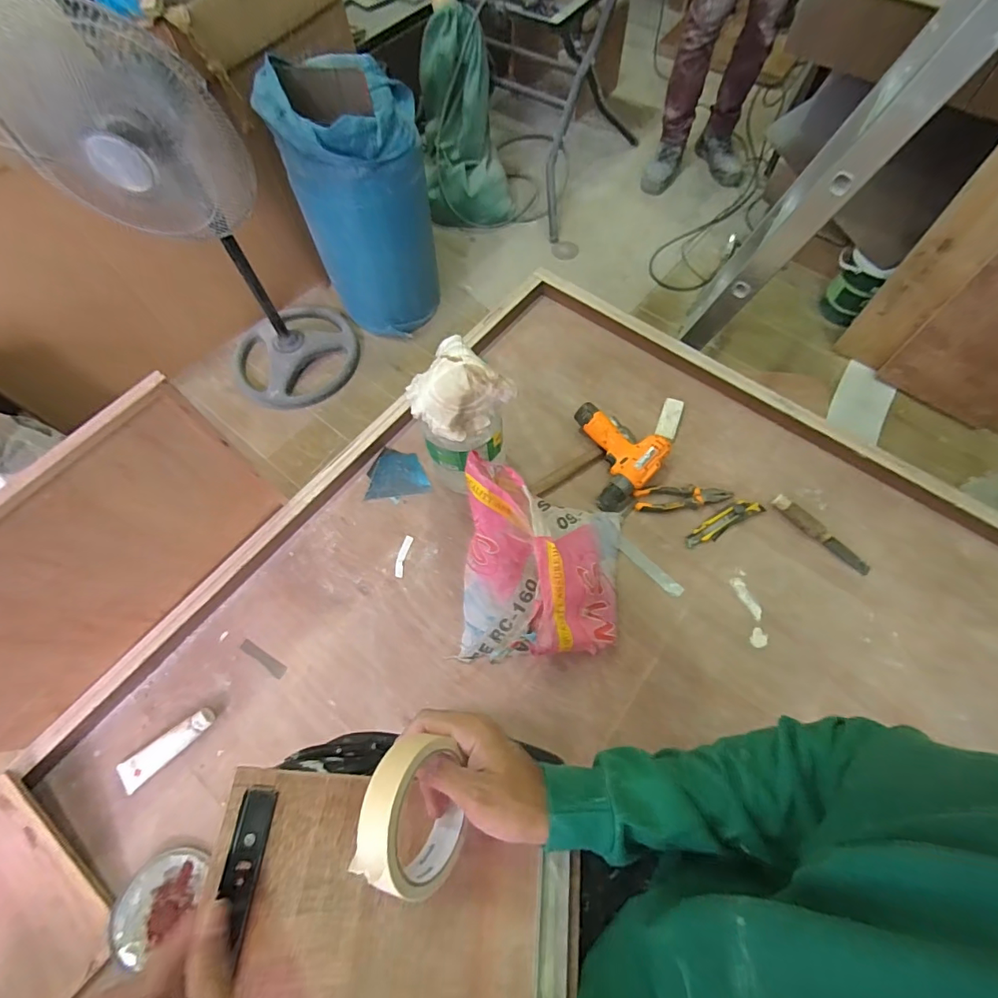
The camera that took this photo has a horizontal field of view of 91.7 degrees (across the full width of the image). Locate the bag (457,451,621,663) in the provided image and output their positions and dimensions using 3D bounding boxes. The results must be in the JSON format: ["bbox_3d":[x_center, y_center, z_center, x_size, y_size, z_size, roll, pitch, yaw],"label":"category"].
[{"bbox_3d":[0.080,0.119,0.849,0.284,0.176,0.303,3,66,3],"label":"bag"}]

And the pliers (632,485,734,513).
[{"bbox_3d":[0.372,-0.005,0.974,0.189,0.021,0.045,-3,66,0],"label":"pliers"}]

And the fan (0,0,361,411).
[{"bbox_3d":[-0.655,-0.599,1.161,0.404,0.860,0.319,-27,68,-10],"label":"fan"}]

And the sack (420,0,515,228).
[{"bbox_3d":[-0.109,-1.179,1.550,0.277,0.534,0.197,1,66,2],"label":"sack"}]

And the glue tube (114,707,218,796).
[{"bbox_3d":[-0.553,0.407,0.805,0.161,0.023,0.047,-41,71,-15],"label":"glue tube"}]

